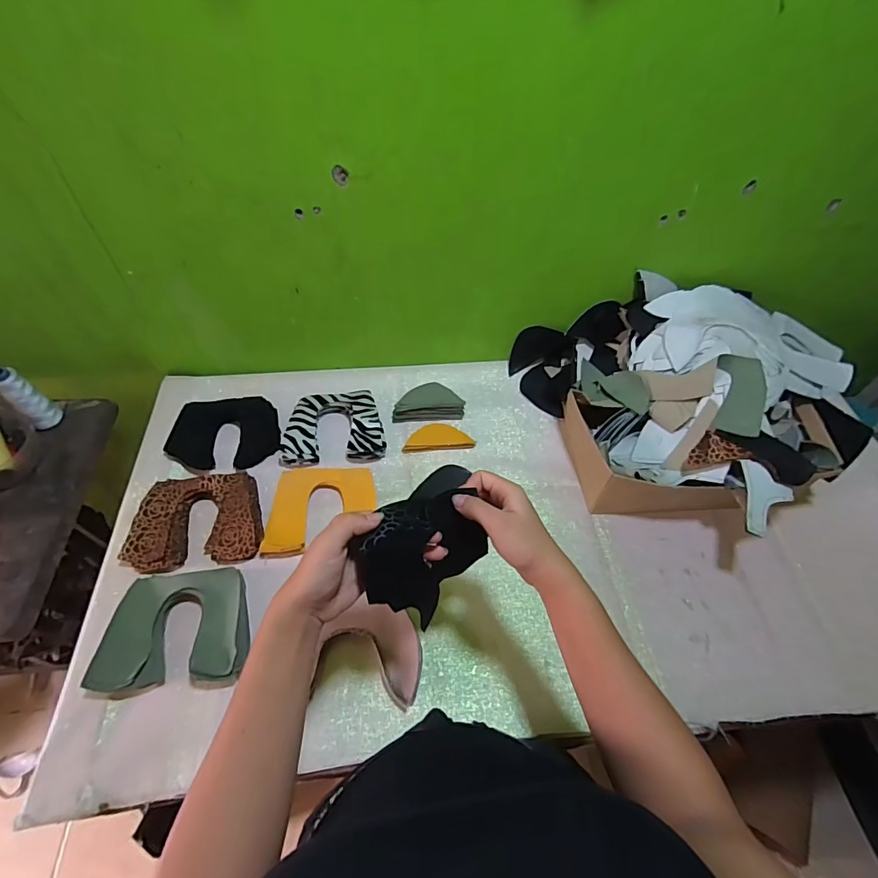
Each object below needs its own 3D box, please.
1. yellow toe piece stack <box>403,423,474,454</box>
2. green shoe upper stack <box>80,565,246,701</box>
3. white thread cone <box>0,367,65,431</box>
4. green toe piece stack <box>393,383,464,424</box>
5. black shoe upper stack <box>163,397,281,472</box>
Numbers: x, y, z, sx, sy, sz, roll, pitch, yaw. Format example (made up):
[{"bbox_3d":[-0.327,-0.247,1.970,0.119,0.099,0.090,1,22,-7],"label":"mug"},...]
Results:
[{"bbox_3d":[-0.001,-0.004,0.738,0.112,0.007,0.047,-5,55,-6],"label":"yellow toe piece stack"},{"bbox_3d":[-0.308,0.224,0.545,0.158,0.037,0.133,-3,55,-5],"label":"green shoe upper stack"},{"bbox_3d":[-0.635,-0.060,0.704,0.038,0.111,0.043,33,60,19],"label":"white thread cone"},{"bbox_3d":[-0.018,-0.062,0.766,0.117,0.024,0.056,-3,55,-5],"label":"green toe piece stack"},{"bbox_3d":[-0.339,-0.007,0.727,0.158,0.027,0.125,-10,56,-10],"label":"black shoe upper stack"}]

